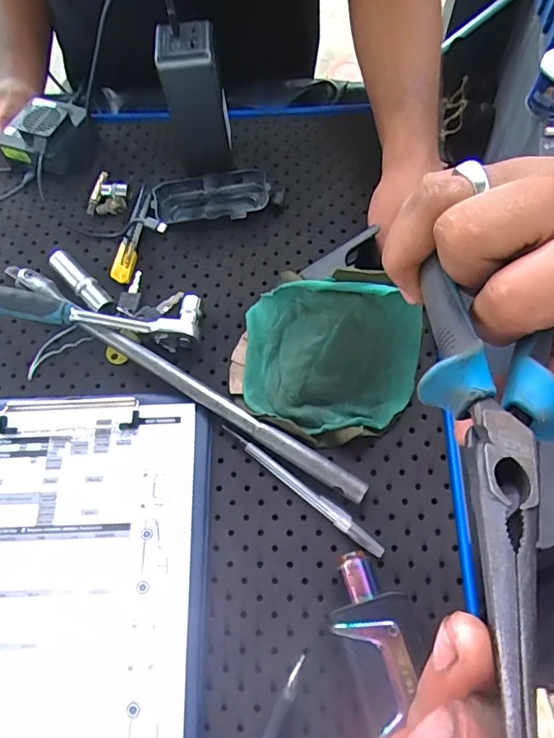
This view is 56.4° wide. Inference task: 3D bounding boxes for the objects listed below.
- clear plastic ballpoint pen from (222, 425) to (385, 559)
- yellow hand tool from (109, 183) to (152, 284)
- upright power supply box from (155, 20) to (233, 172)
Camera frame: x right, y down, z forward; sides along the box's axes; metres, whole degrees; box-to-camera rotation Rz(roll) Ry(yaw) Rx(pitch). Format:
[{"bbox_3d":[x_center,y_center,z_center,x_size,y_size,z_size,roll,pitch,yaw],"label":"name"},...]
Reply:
[{"bbox_3d":[0.018,0.090,0.395,0.150,0.009,0.011,37,72,18],"label":"clear plastic ballpoint pen"},{"bbox_3d":[-0.139,-0.135,0.505,0.021,0.014,0.116,7,65,7],"label":"yellow hand tool"},{"bbox_3d":[-0.076,-0.248,0.493,0.049,0.135,0.049,-5,65,1],"label":"upright power supply box"}]

